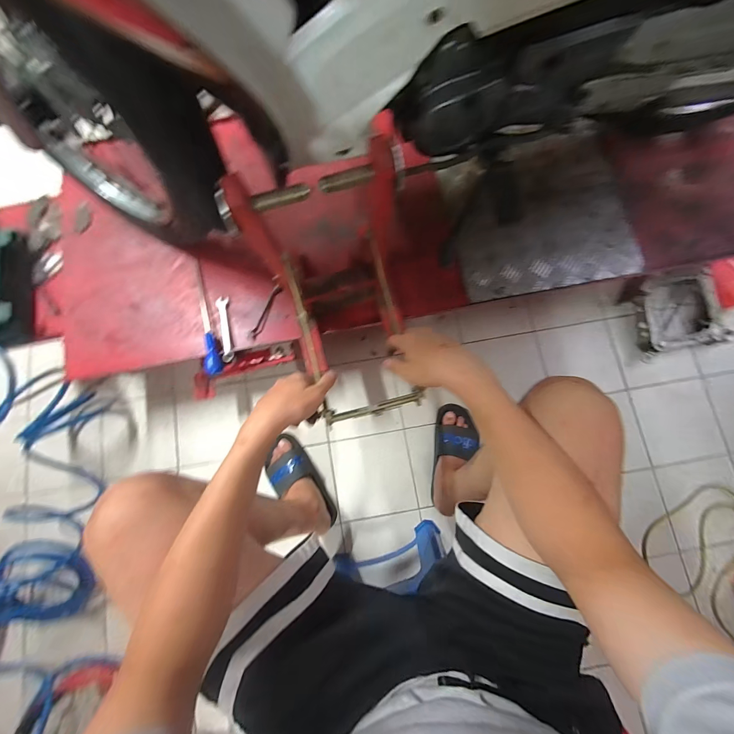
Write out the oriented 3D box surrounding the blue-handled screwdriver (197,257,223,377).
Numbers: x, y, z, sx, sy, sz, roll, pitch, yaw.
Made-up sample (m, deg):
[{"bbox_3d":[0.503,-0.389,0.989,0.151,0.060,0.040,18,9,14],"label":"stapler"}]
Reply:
[{"bbox_3d":[-0.352,-0.115,0.693,0.030,0.032,0.274,-13,80,-1],"label":"blue-handled screwdriver"}]

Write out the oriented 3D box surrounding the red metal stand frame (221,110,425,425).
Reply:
[{"bbox_3d":[-0.041,-0.076,0.397,0.192,0.185,0.277,-9,82,0],"label":"red metal stand frame"}]

